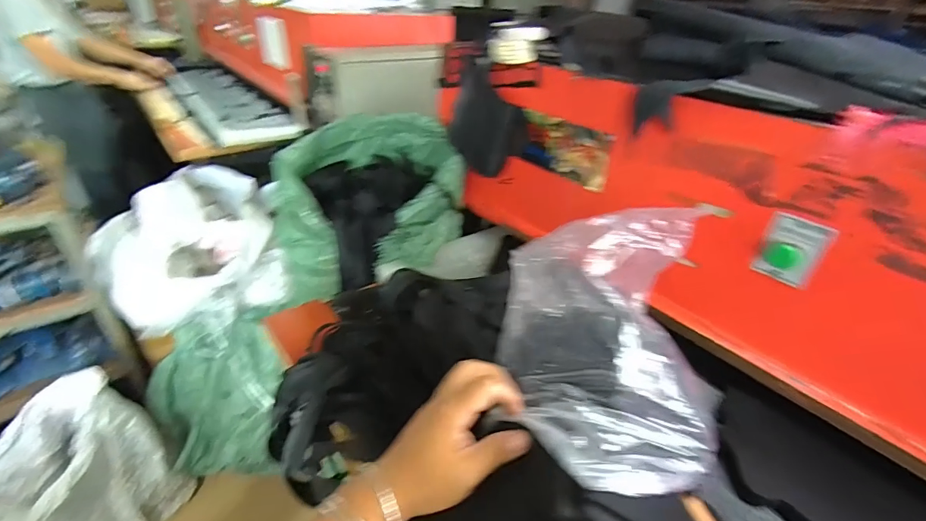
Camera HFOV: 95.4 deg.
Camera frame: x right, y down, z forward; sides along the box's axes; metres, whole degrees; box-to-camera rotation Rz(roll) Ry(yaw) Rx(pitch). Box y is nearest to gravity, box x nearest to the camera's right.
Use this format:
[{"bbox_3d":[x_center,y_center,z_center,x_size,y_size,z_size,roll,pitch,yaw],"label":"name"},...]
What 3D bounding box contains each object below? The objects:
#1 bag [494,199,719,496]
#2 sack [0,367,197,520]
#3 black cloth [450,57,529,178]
[{"bbox_3d":[0.128,0.057,0.353,0.160,0.114,0.237,4,33,-3],"label":"bag"},{"bbox_3d":[-1.200,0.661,1.233,0.297,0.581,0.491,19,36,20],"label":"sack"},{"bbox_3d":[0.057,-0.303,0.917,0.052,0.206,0.209,-17,40,-30],"label":"black cloth"}]

